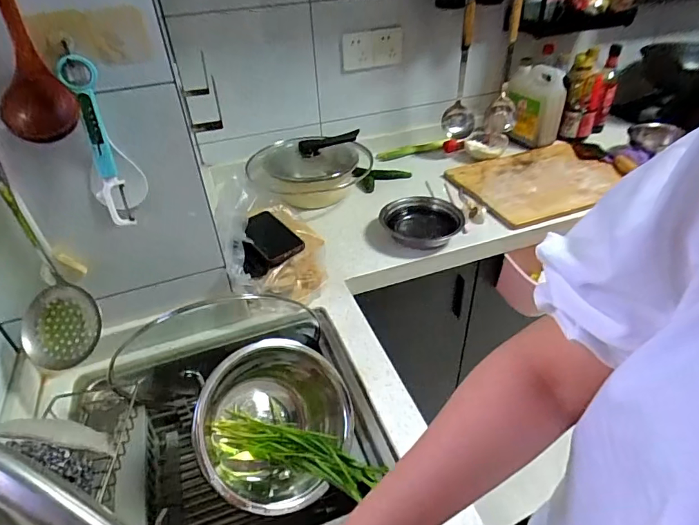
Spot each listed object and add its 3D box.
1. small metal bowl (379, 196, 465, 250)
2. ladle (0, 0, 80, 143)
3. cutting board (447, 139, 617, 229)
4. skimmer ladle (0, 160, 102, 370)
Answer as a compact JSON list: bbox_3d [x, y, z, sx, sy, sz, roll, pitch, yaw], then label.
[{"bbox_3d":[0.158,-0.087,0.979,0.172,0.041,0.157,-4,38,-1],"label":"small metal bowl"},{"bbox_3d":[-0.352,-0.258,0.434,0.070,0.258,0.075,-27,44,-27],"label":"ladle"},{"bbox_3d":[0.493,-0.217,1.148,0.419,0.019,0.302,-17,40,-17],"label":"cutting board"},{"bbox_3d":[-0.413,-0.025,0.535,0.104,0.345,0.093,28,47,33],"label":"skimmer ladle"}]

